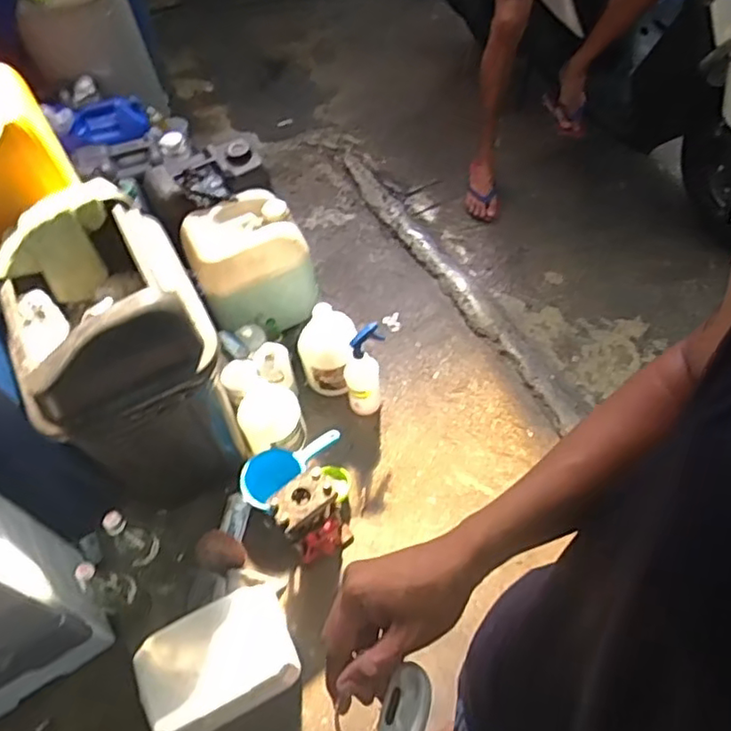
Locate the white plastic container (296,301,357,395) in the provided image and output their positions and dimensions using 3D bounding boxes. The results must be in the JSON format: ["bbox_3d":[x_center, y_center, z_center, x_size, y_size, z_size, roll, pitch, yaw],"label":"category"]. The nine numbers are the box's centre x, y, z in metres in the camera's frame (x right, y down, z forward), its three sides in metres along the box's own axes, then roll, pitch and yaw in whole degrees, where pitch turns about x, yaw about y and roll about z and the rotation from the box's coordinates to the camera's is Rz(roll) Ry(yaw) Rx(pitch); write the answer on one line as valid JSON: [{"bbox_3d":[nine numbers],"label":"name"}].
[{"bbox_3d":[-0.099,-0.039,1.638,0.134,0.226,0.132,-3,54,4],"label":"white plastic container"}]

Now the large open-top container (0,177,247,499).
[{"bbox_3d":[-0.512,-0.041,1.364,0.339,0.537,0.459,-22,61,-13],"label":"large open-top container"}]

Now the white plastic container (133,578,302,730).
[{"bbox_3d":[-0.287,0.594,1.261,0.301,0.154,0.218,-27,56,-14],"label":"white plastic container"}]

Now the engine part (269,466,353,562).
[{"bbox_3d":[-0.121,0.349,1.413,0.147,0.234,0.118,-33,57,-17],"label":"engine part"}]

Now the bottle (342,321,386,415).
[{"bbox_3d":[-0.004,0.017,1.609,0.107,0.267,0.099,-3,54,4],"label":"bottle"}]

